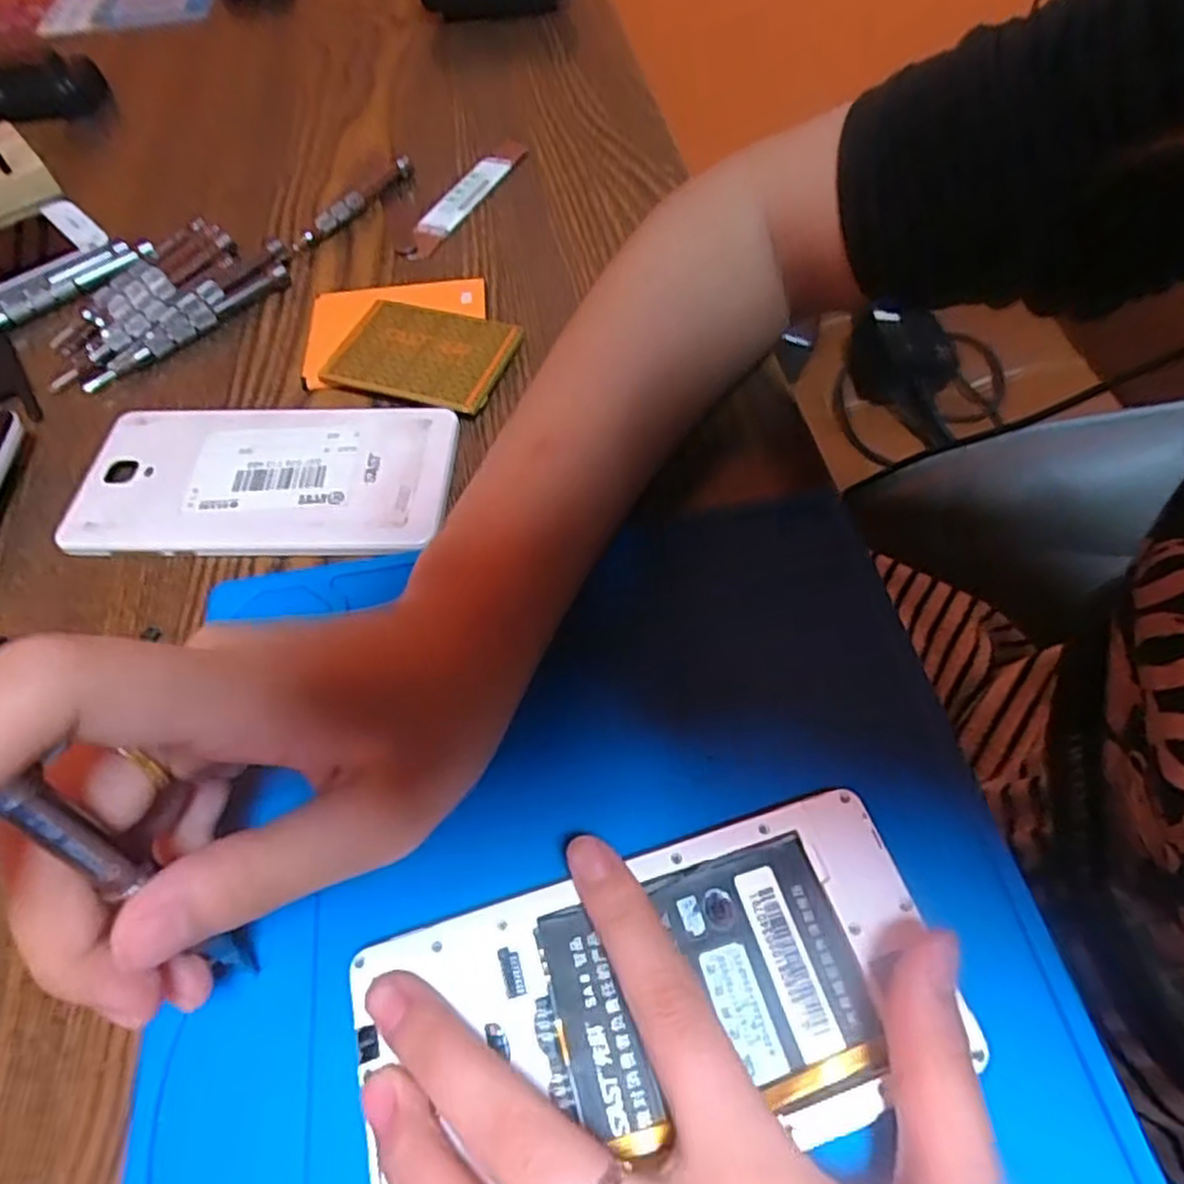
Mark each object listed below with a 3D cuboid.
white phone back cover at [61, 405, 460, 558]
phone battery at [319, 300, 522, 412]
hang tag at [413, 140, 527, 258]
[{"bbox_3d":[-0.126,-0.046,0.285,0.141,0.006,0.071,-1,57,3],"label":"white phone back cover"},{"bbox_3d":[-0.072,-0.104,0.320,0.075,0.012,0.056,16,59,13],"label":"phone battery"},{"bbox_3d":[-0.067,-0.219,0.399,0.020,0.005,0.110,25,63,7],"label":"hang tag"}]

